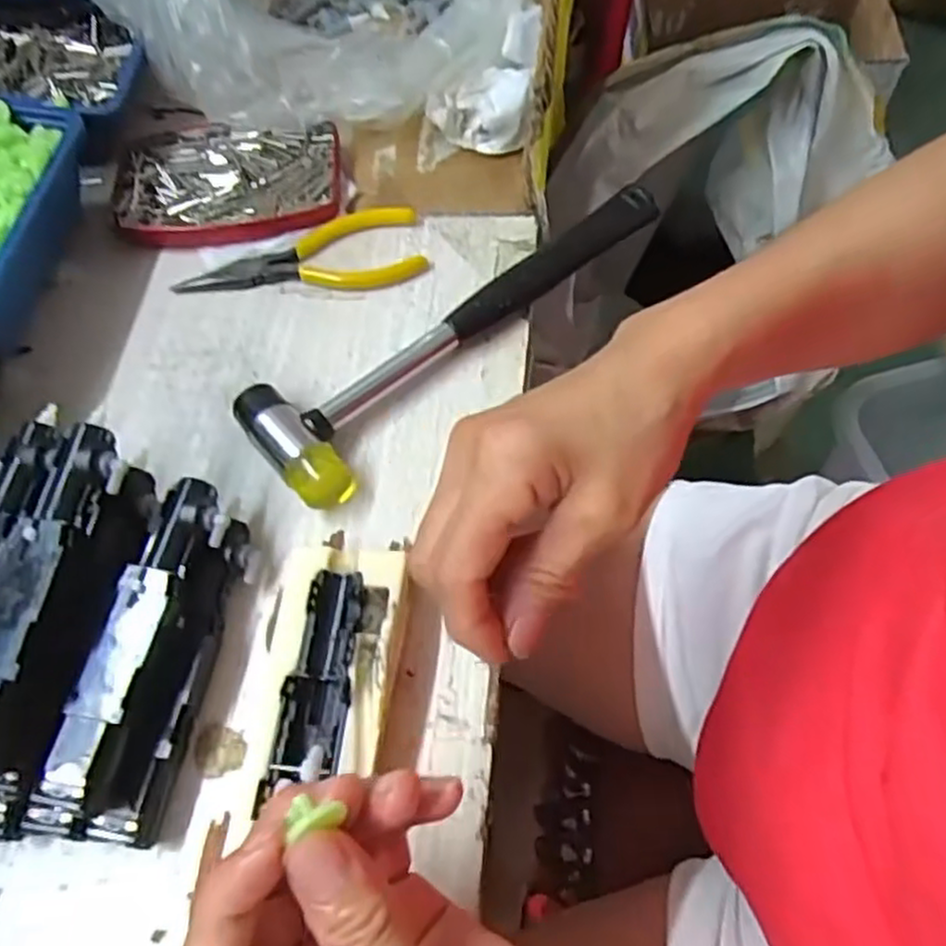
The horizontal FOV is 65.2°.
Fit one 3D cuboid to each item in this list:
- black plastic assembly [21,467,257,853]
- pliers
[{"bbox_3d":[-0.114,0.066,0.273,0.032,0.039,0.122,9,62,8],"label":"black plastic assembly"},{"bbox_3d":[-0.089,-0.111,0.379,0.124,0.009,0.045,-9,61,-2],"label":"pliers"}]

